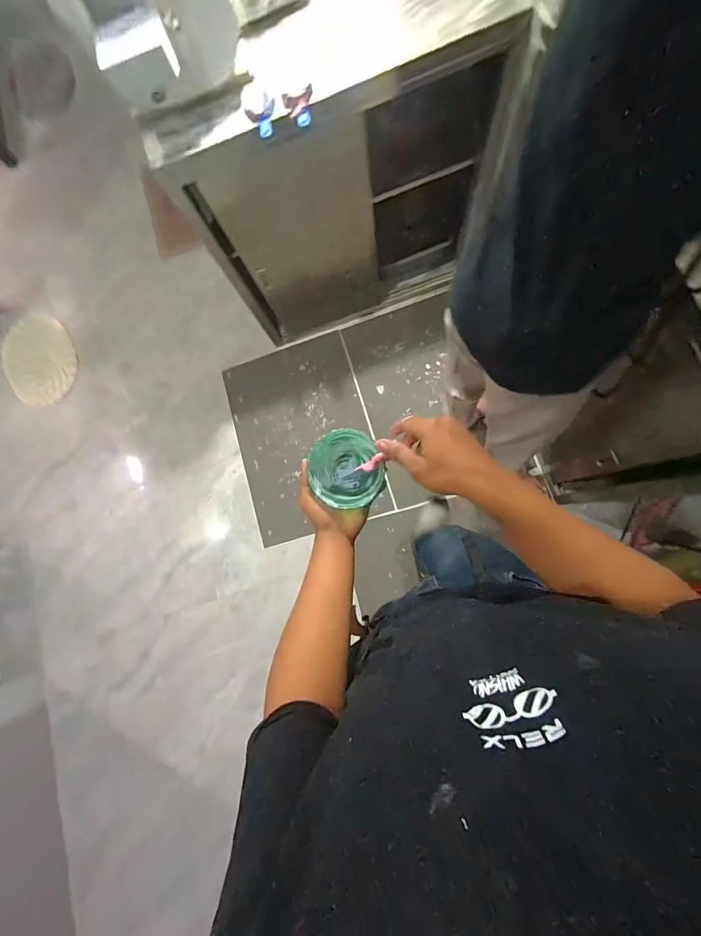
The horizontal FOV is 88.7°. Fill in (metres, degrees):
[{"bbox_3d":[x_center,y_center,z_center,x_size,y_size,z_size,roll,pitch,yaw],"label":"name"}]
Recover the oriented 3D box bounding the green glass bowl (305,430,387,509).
[{"bbox_3d":[-0.004,0.006,0.573,0.111,0.070,0.114,0,79,1],"label":"green glass bowl"}]

